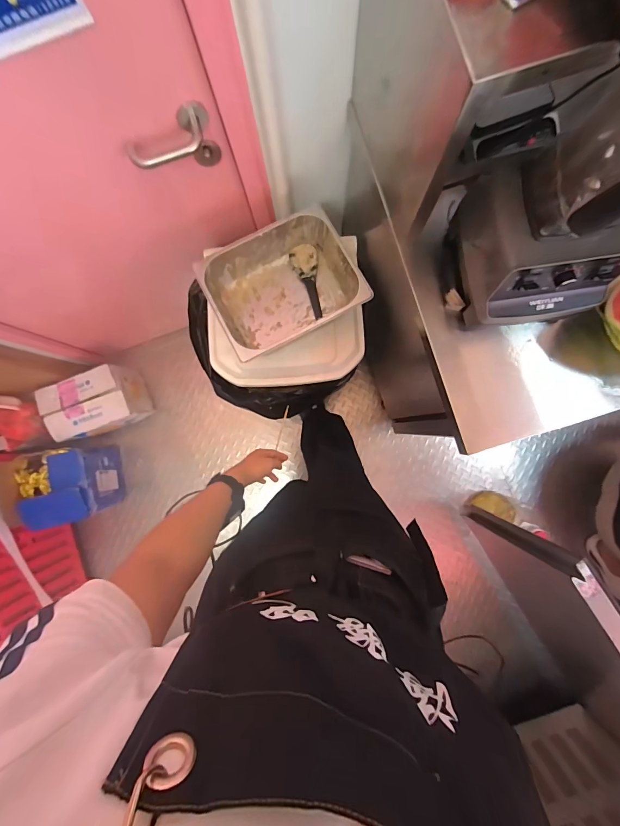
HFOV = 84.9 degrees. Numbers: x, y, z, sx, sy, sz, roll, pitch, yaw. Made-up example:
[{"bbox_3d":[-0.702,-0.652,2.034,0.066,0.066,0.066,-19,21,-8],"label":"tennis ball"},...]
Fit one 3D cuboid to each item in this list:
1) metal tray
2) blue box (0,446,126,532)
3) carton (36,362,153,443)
[{"bbox_3d":[-0.067,-0.295,0.801,0.321,0.103,0.260,-28,88,0],"label":"metal tray"},{"bbox_3d":[-0.910,0.267,1.298,0.259,0.328,0.260,-8,88,1],"label":"blue box"},{"bbox_3d":[-0.821,-0.031,1.336,0.312,0.223,0.221,-23,88,1],"label":"carton"}]

